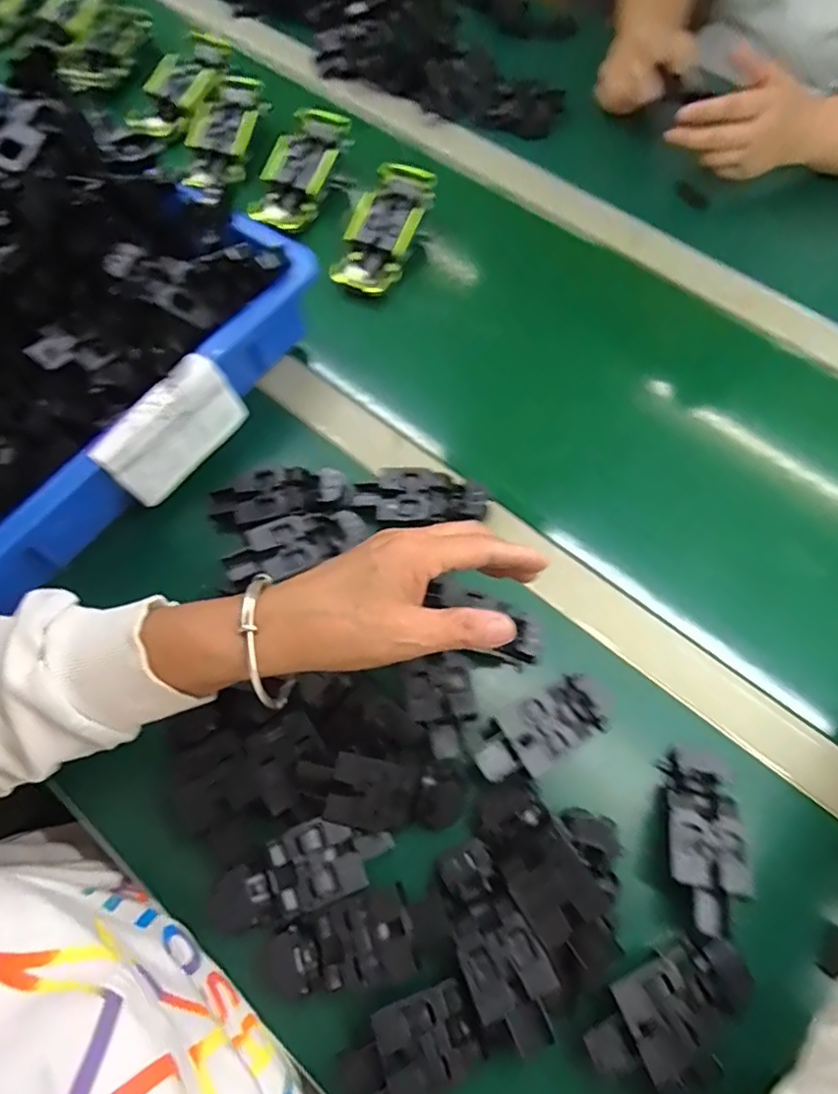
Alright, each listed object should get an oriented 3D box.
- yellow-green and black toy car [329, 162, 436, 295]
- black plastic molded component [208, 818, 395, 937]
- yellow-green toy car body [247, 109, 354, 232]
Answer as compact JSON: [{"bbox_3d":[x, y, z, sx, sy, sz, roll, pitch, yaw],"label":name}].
[{"bbox_3d":[-0.032,-0.300,0.551,0.063,0.032,0.138,22,80,8],"label":"yellow-green and black toy car"},{"bbox_3d":[-0.067,0.186,0.336,0.099,0.020,0.042,-21,68,-10],"label":"black plastic molded component"},{"bbox_3d":[-0.118,-0.375,0.582,0.056,0.028,0.130,26,86,10],"label":"yellow-green toy car body"}]

